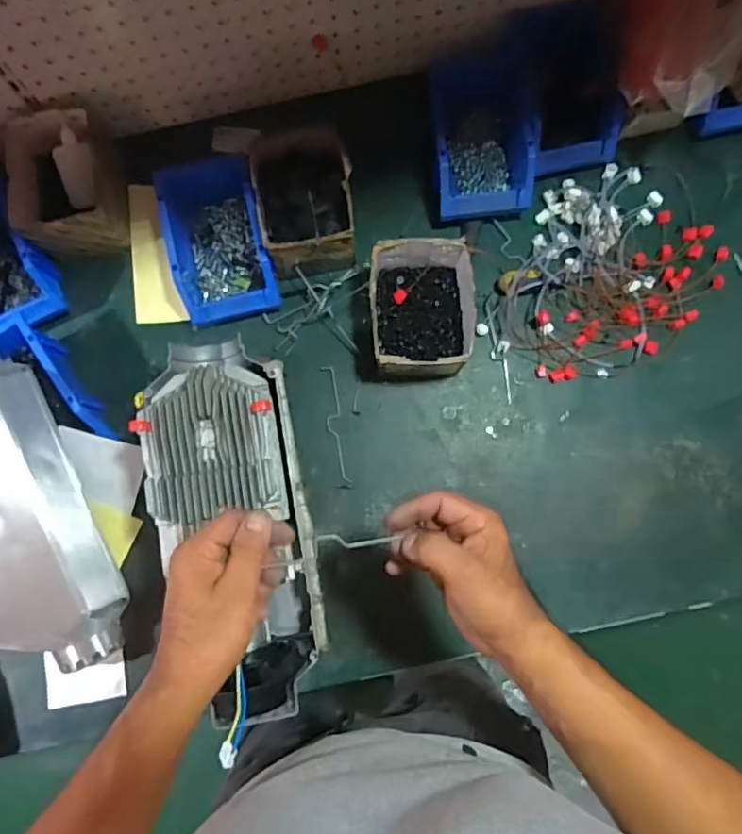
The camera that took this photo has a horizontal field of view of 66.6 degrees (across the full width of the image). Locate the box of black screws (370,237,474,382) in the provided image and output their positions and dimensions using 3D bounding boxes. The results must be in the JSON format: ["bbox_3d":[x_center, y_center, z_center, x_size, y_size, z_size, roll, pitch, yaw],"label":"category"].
[{"bbox_3d":[0.061,-0.126,0.678,0.127,0.093,0.150,-1,82,1],"label":"box of black screws"}]

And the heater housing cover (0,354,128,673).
[{"bbox_3d":[-0.404,0.101,0.627,0.144,0.096,0.386,-22,82,-2],"label":"heater housing cover"}]

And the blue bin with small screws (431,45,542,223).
[{"bbox_3d":[0.138,-0.365,0.717,0.125,0.080,0.227,-1,82,1],"label":"blue bin with small screws"}]

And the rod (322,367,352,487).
[{"bbox_3d":[-0.045,0.010,0.710,0.019,0.005,0.150,-8,84,-6],"label":"rod"}]

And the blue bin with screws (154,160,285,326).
[{"bbox_3d":[-0.188,-0.223,0.702,0.117,0.078,0.201,-14,82,-1],"label":"blue bin with screws"}]

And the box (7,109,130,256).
[{"bbox_3d":[-0.372,-0.286,0.703,0.108,0.093,0.163,-9,82,0],"label":"box"}]

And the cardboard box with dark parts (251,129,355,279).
[{"bbox_3d":[-0.080,-0.264,0.699,0.115,0.086,0.173,-6,82,1],"label":"cardboard box with dark parts"}]

